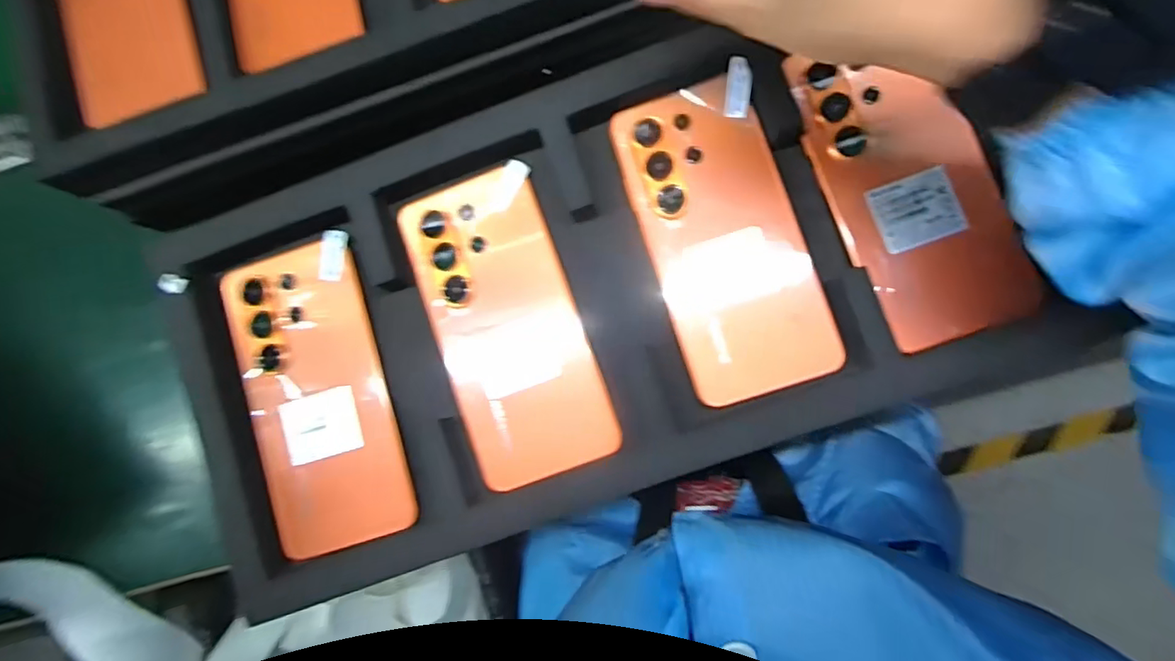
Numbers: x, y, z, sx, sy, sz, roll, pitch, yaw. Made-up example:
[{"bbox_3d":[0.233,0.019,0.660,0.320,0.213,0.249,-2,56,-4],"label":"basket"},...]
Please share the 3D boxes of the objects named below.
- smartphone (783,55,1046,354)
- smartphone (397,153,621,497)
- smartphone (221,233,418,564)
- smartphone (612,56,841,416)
[{"bbox_3d":[0.168,-0.074,0.295,0.076,0.007,0.160,-18,82,4],"label":"smartphone"},{"bbox_3d":[-0.044,-0.003,0.315,0.077,0.012,0.168,-20,82,4],"label":"smartphone"},{"bbox_3d":[-0.153,0.036,0.321,0.078,0.011,0.170,-16,82,4],"label":"smartphone"},{"bbox_3d":[0.072,-0.051,0.303,0.079,0.015,0.170,-17,82,4],"label":"smartphone"}]

